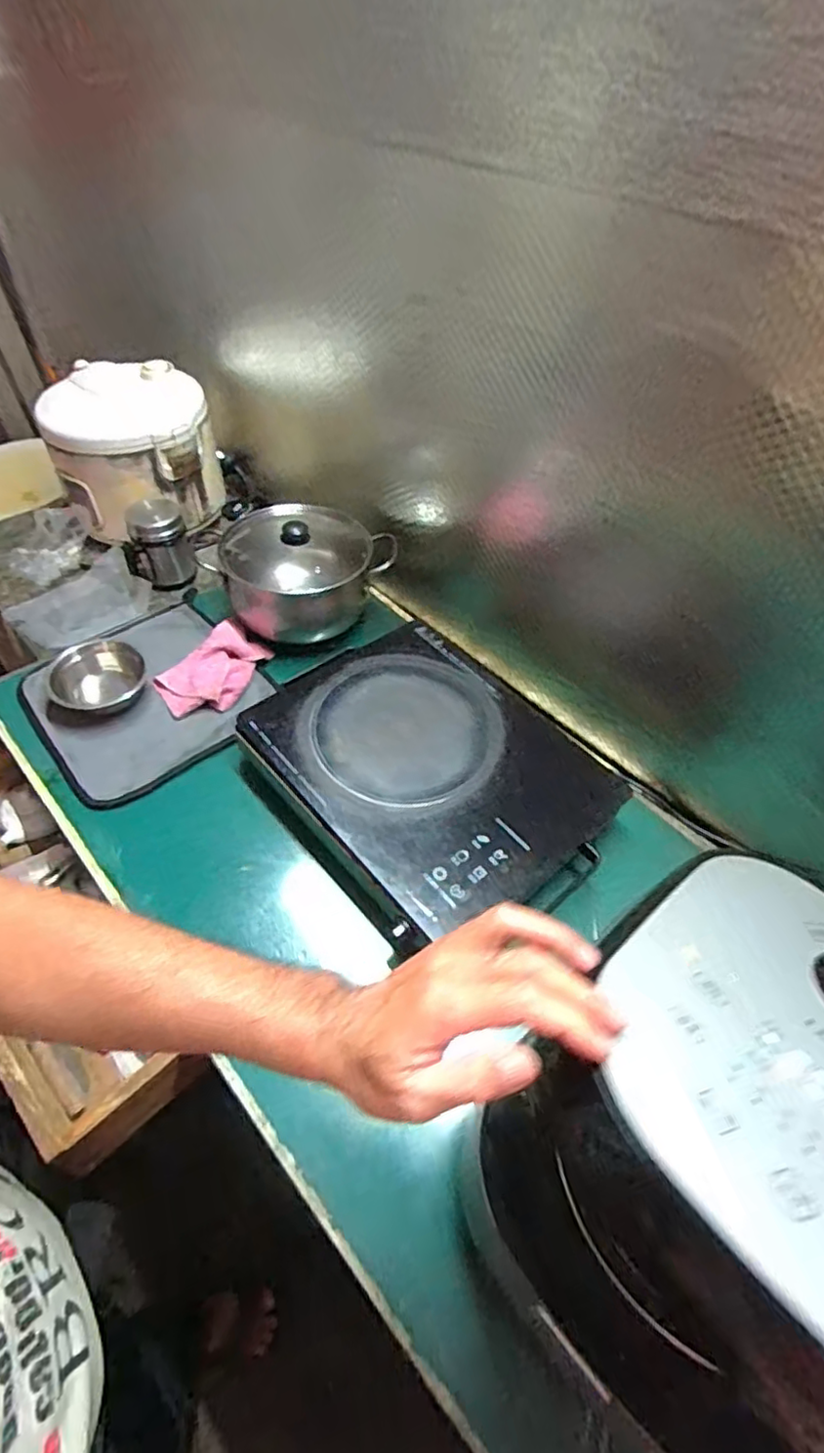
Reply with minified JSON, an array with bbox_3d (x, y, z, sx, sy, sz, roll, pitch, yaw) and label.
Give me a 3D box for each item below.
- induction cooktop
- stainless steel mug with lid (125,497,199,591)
[{"bbox_3d":[0.018,0.049,0.781,0.339,0.067,0.422,-31,58,-25],"label":"induction cooktop"},{"bbox_3d":[-0.416,-0.299,1.040,0.103,0.116,0.095,-12,52,-13],"label":"stainless steel mug with lid"}]

